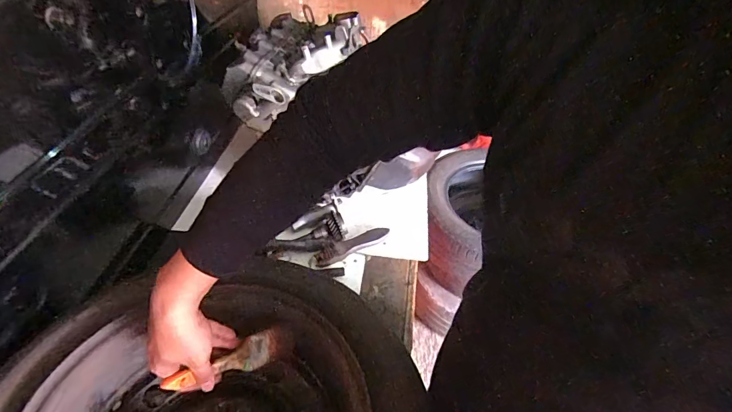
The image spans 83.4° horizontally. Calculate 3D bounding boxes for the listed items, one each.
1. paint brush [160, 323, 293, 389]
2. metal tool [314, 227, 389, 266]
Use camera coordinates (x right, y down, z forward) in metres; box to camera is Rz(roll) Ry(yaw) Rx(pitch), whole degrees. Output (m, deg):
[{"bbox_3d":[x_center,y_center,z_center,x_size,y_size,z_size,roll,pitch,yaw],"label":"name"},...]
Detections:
[{"bbox_3d":[-0.165,0.197,0.517,0.011,0.048,0.169,11,18,42],"label":"paint brush"},{"bbox_3d":[-0.030,0.087,0.900,0.175,0.026,0.043,-17,45,-22],"label":"metal tool"}]

